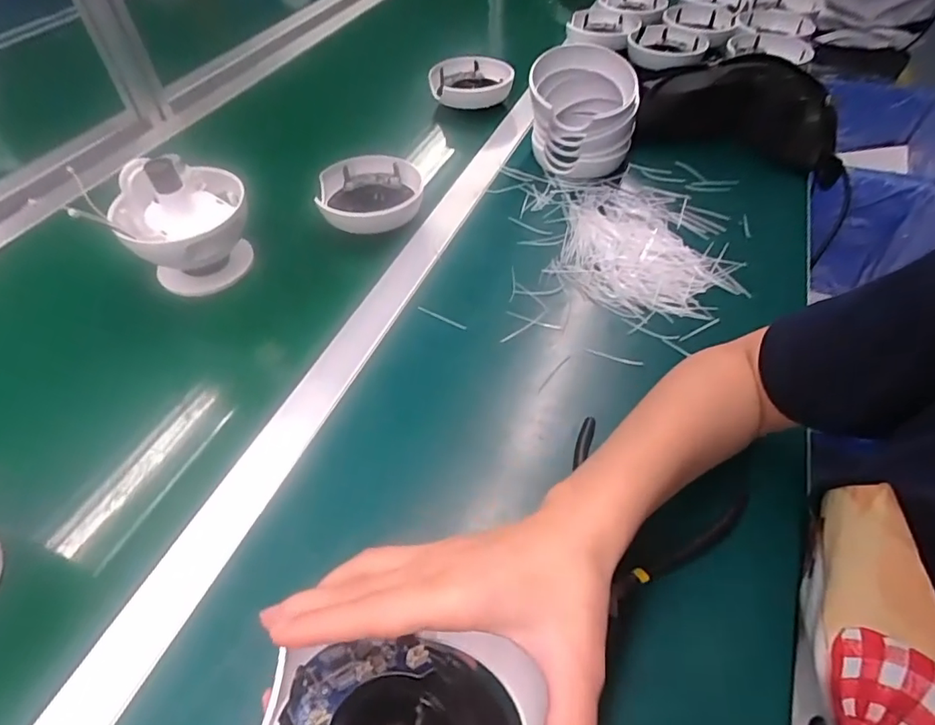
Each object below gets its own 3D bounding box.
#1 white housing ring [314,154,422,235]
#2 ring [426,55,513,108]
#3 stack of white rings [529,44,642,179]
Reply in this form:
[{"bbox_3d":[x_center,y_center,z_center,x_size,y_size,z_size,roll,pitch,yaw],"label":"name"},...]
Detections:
[{"bbox_3d":[-0.106,-0.181,0.600,0.109,0.048,0.115,0,49,0],"label":"white housing ring"},{"bbox_3d":[0.006,-0.409,0.778,0.113,0.033,0.117,-9,49,-7],"label":"ring"},{"bbox_3d":[0.138,-0.298,0.639,0.116,0.121,0.115,8,49,7],"label":"stack of white rings"}]

